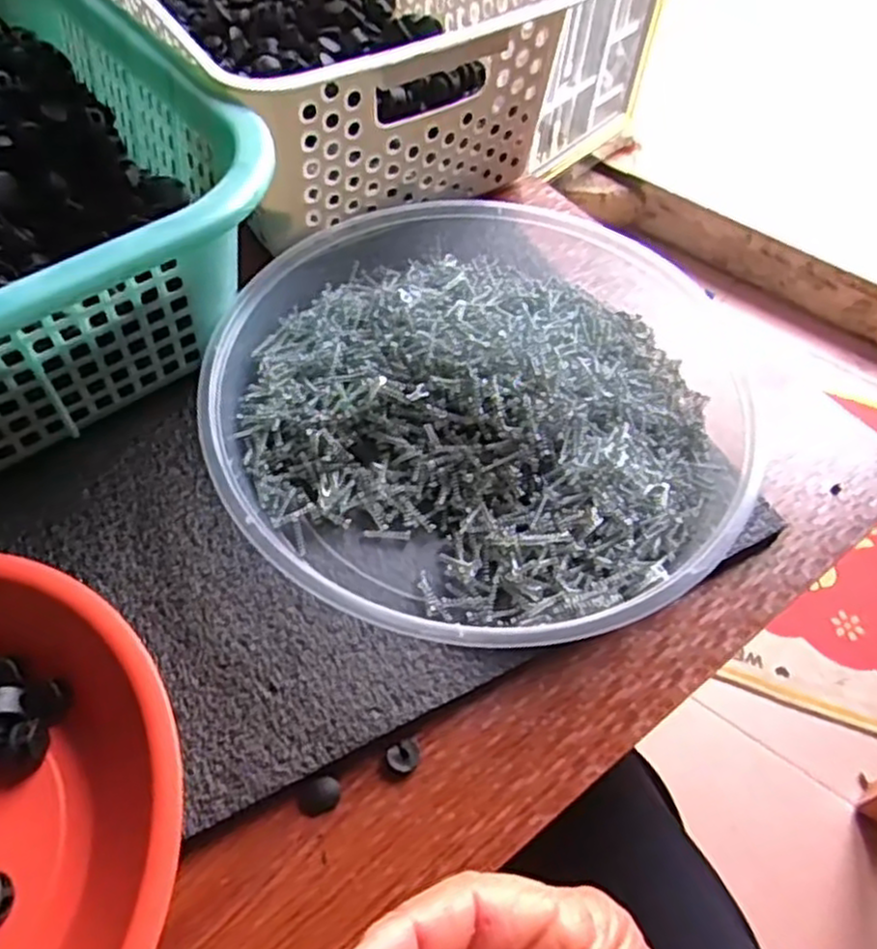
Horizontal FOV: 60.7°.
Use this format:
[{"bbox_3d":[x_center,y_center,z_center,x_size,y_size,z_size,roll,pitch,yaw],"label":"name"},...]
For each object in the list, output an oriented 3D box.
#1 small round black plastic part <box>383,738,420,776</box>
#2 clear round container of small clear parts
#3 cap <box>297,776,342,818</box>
[{"bbox_3d":[-0.013,0.103,0.272,0.013,0.004,0.011,-18,59,-15],"label":"small round black plastic part"},{"bbox_3d":[0.025,-0.046,0.345,0.231,0.039,0.250,2,56,-2],"label":"clear round container of small clear parts"},{"bbox_3d":[-0.042,0.114,0.265,0.015,0.004,0.011,-19,60,-15],"label":"cap"}]

